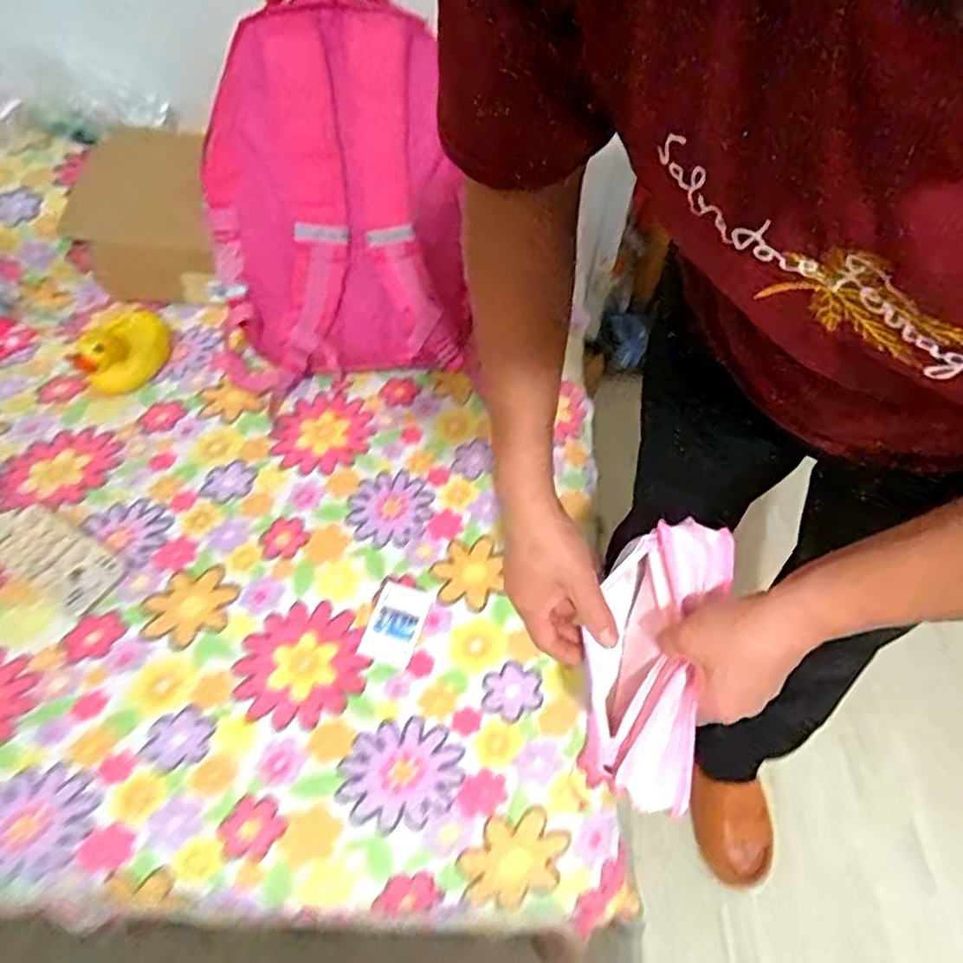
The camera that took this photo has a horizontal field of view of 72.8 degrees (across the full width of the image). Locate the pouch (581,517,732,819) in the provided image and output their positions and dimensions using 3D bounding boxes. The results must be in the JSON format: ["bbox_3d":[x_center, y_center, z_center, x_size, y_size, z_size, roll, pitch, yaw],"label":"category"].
[{"bbox_3d":[0.117,0.127,0.474,0.076,0.088,0.187,13,70,3],"label":"pouch"}]

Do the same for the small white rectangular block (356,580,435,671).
[{"bbox_3d":[-0.095,0.156,0.720,0.057,0.004,0.089,19,57,7],"label":"small white rectangular block"}]

